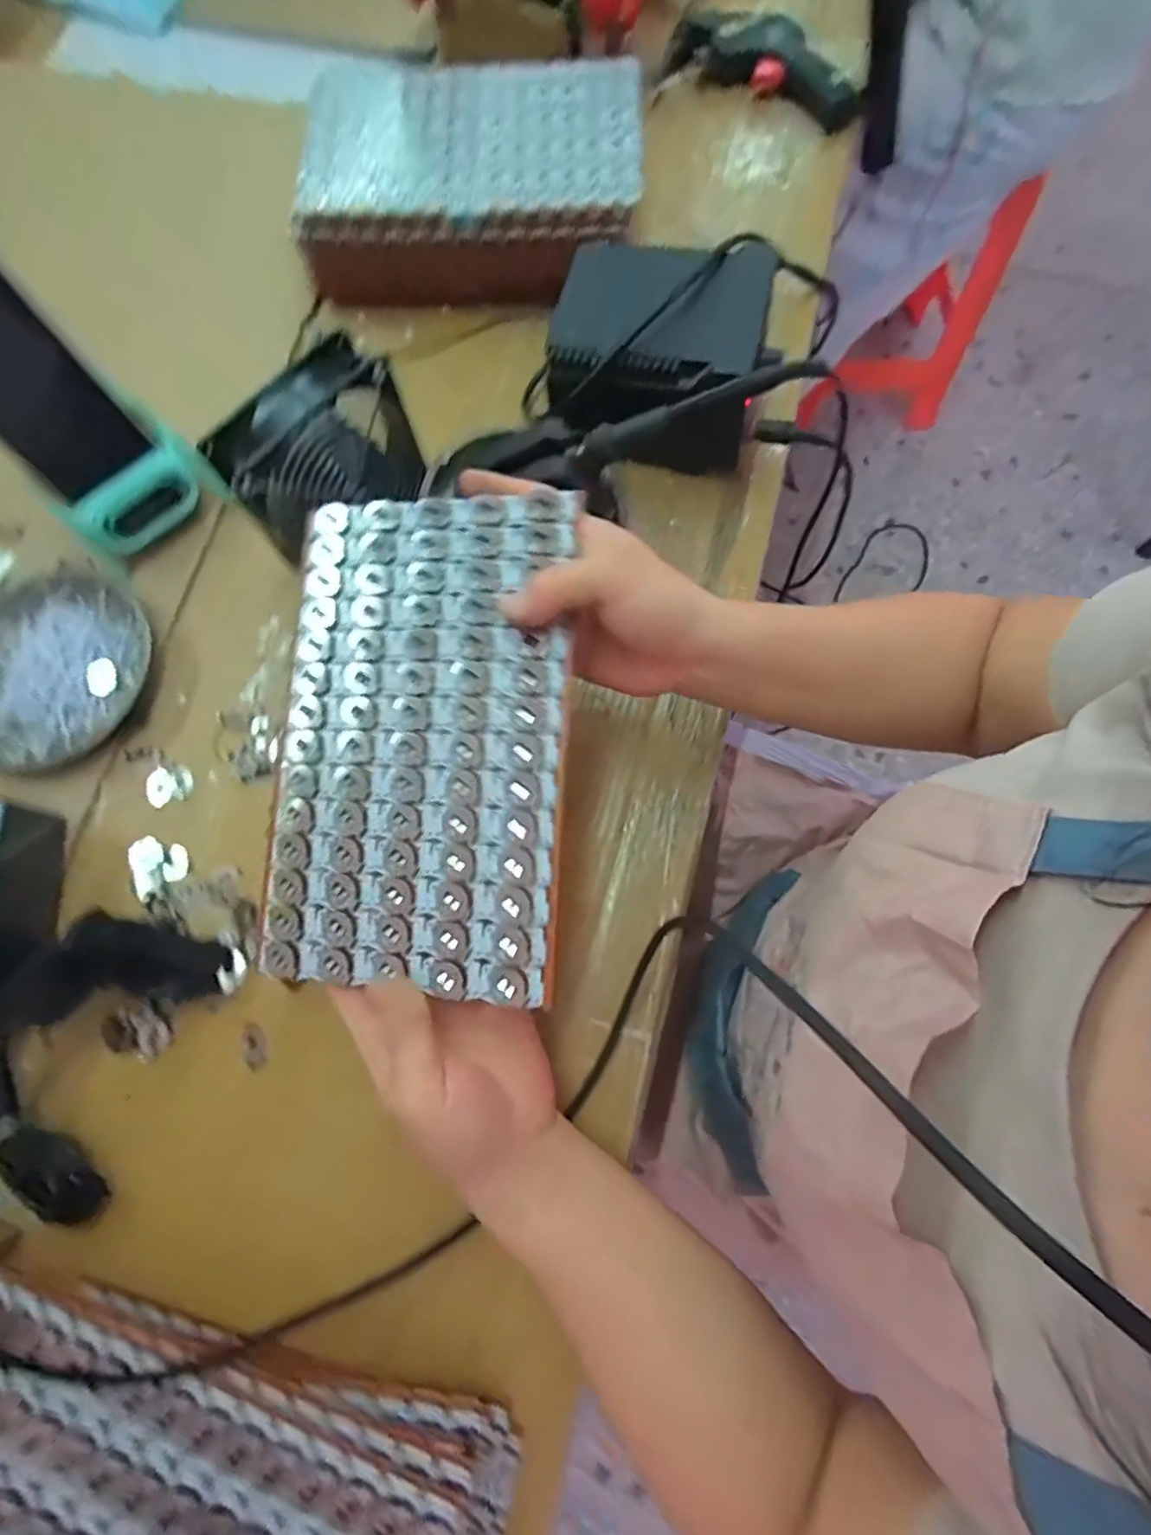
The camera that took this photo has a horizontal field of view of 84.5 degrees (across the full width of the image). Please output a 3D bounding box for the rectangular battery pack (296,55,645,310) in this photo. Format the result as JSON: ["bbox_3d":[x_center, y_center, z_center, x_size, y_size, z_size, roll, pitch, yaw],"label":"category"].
[{"bbox_3d":[-0.077,-0.468,0.506,0.253,0.071,0.186,0,74,2],"label":"rectangular battery pack"}]

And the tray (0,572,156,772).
[{"bbox_3d":[-0.362,-0.067,0.434,0.119,0.013,0.136,20,76,7],"label":"tray"}]

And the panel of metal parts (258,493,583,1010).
[{"bbox_3d":[-0.079,-0.018,0.317,0.150,0.005,0.244,2,82,13],"label":"panel of metal parts"}]

